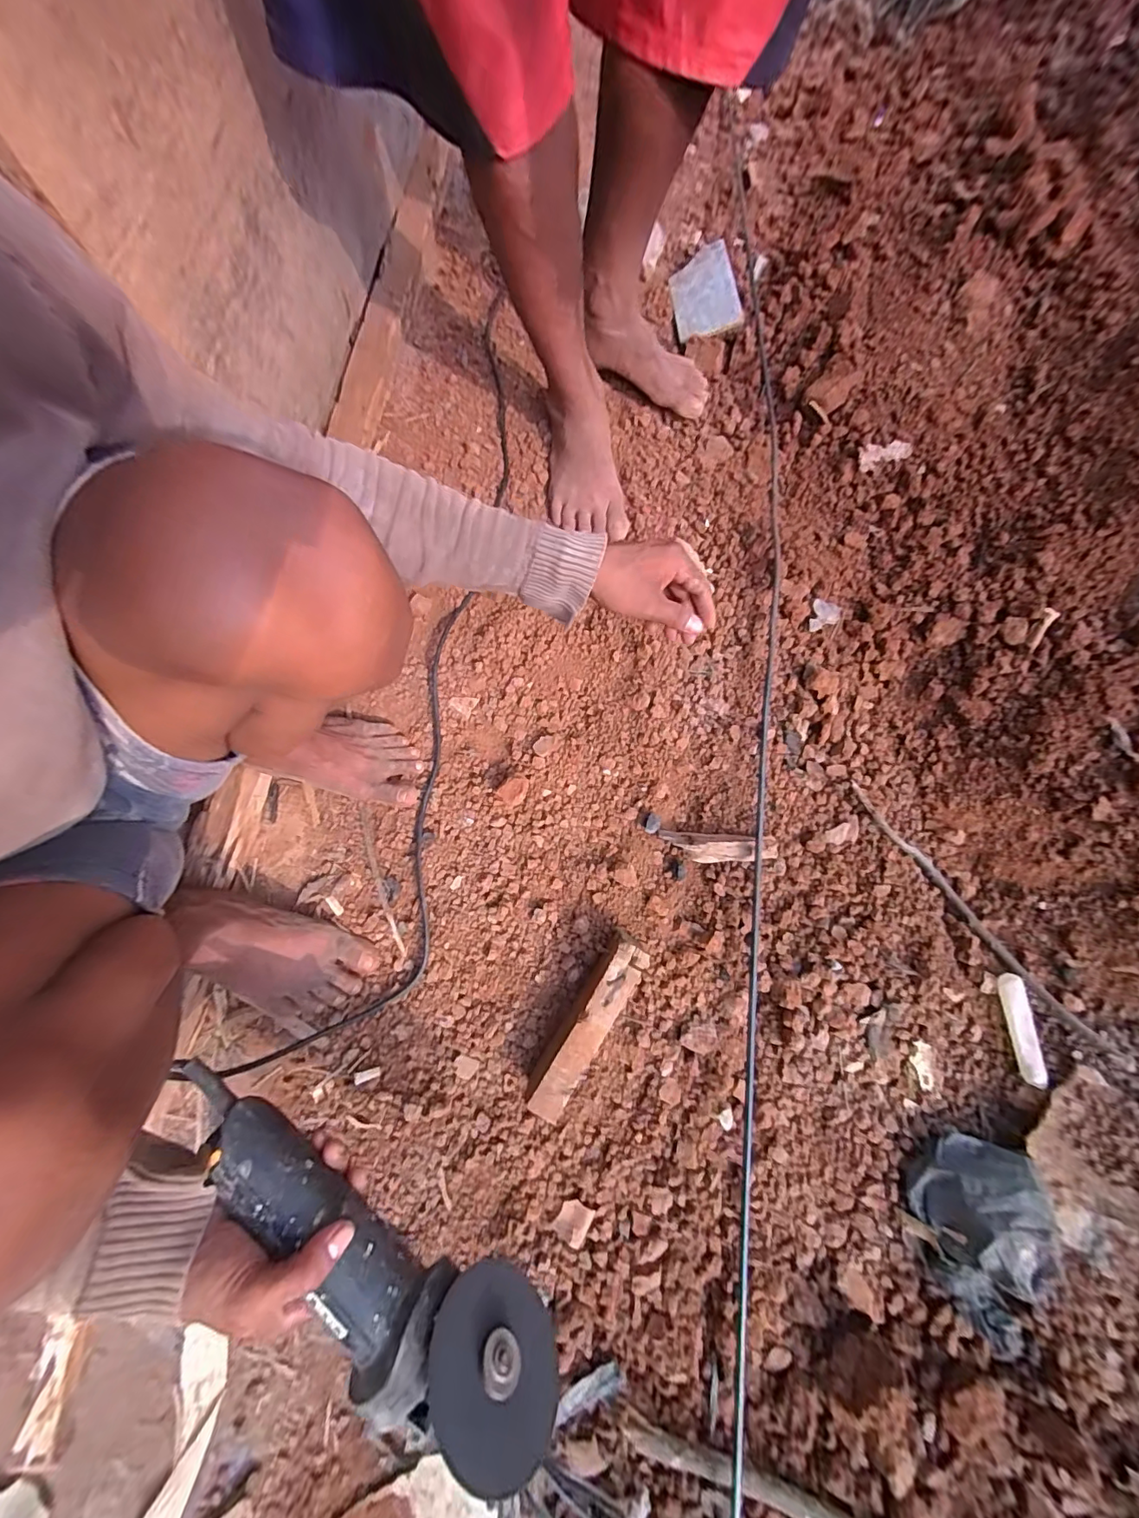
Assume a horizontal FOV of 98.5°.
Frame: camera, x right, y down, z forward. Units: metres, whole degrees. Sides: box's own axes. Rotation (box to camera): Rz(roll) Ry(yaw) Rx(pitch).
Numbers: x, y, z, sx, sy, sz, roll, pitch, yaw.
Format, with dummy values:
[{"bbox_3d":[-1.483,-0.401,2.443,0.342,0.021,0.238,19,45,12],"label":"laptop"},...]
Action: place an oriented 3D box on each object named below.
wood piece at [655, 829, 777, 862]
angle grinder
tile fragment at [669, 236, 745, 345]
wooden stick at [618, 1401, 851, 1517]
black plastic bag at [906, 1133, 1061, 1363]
[{"bbox_3d":[0.176,0.104,0.577,0.134,0.023,0.036,5,74,2],"label":"wood piece"},{"bbox_3d":[-0.155,0.335,0.331,0.329,0.069,0.076,35,78,8],"label":"angle grinder"},{"bbox_3d":[0.223,-0.787,0.827,0.098,0.015,0.191,-12,75,19],"label":"tile fragment"},{"bbox_3d":[0.177,0.641,0.421,0.286,0.030,0.021,21,76,6],"label":"wooden stick"},{"bbox_3d":[0.389,0.457,0.464,0.100,0.058,0.159,12,75,4],"label":"black plastic bag"}]

